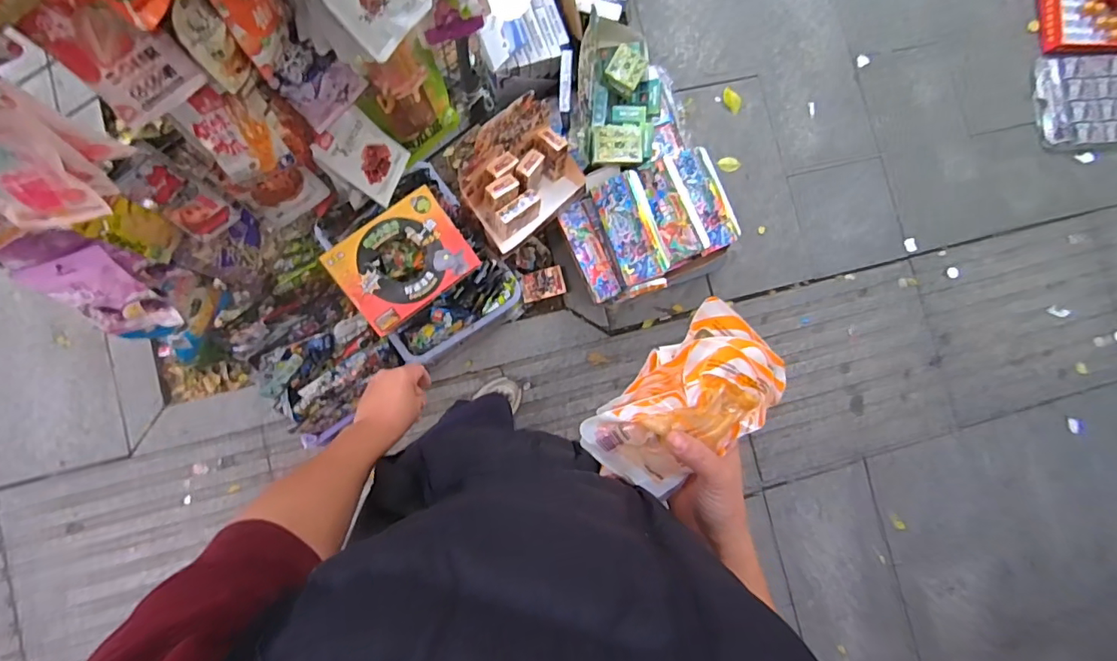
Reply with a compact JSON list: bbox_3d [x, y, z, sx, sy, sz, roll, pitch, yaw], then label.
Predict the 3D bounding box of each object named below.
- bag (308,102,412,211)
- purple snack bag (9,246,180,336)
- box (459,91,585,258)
[{"bbox_3d":[-0.361,-0.327,0.990,0.015,0.169,0.120,16,78,39],"label":"bag"},{"bbox_3d":[-0.653,-0.047,0.776,0.101,0.176,0.024,-27,55,-2],"label":"purple snack bag"},{"bbox_3d":[-0.087,-0.350,1.214,0.300,0.172,0.221,-42,91,-8],"label":"box"}]

